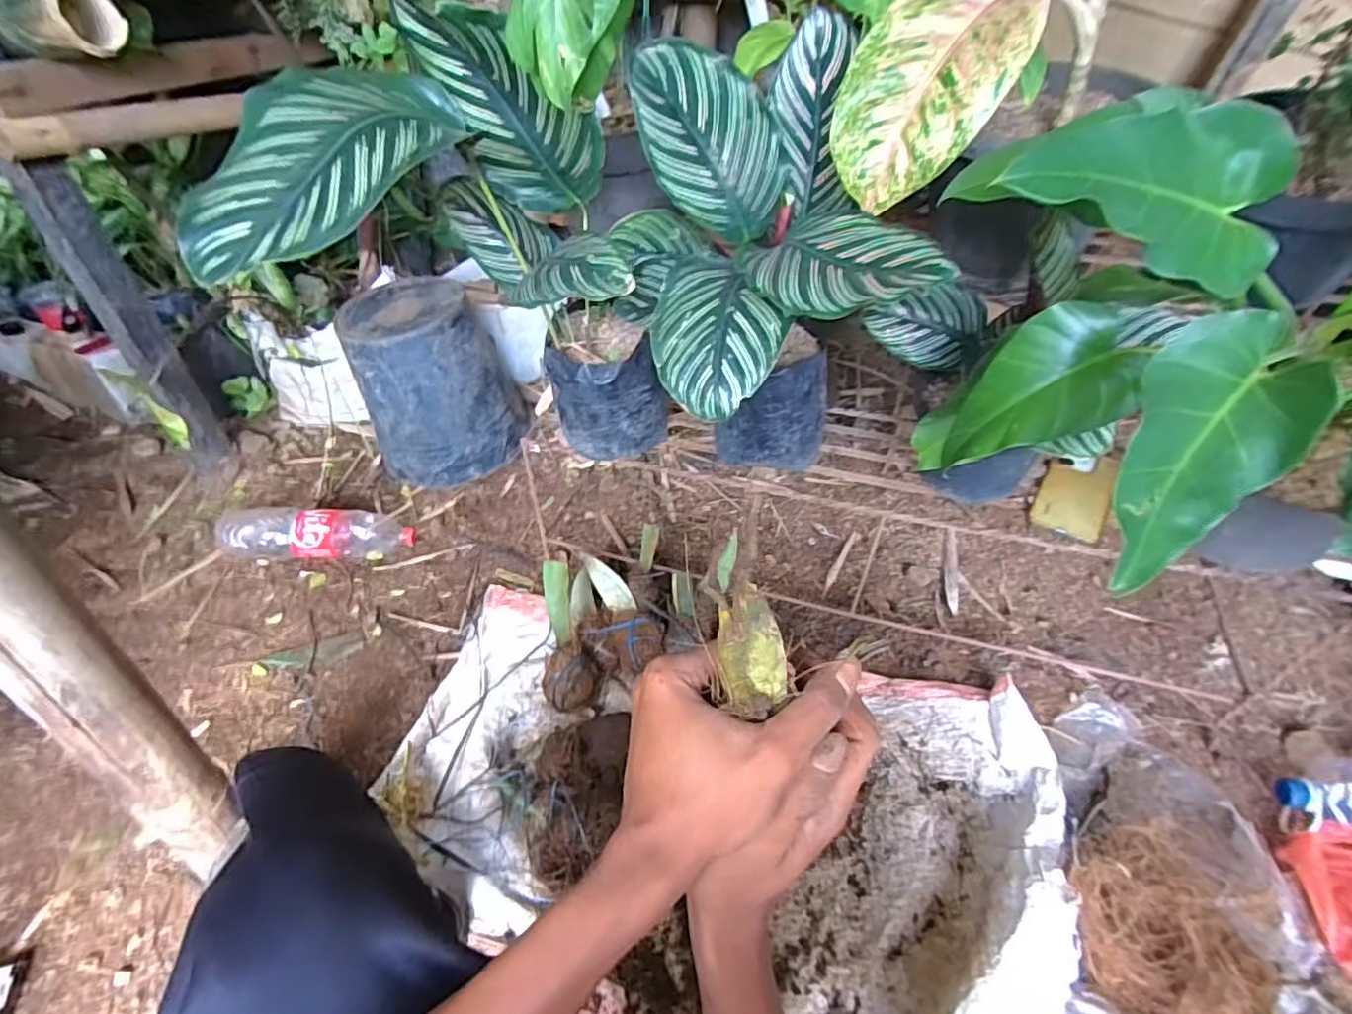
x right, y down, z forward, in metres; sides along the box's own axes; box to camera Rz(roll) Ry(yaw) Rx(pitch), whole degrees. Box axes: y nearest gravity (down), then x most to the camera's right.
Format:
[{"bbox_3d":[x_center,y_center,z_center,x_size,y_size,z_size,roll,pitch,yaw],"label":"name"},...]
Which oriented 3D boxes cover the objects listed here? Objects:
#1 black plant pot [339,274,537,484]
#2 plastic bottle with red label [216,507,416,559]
[{"bbox_3d":[-0.455,-0.243,1.244,0.290,0.314,0.275,3,43,-2],"label":"black plant pot"},{"bbox_3d":[-0.633,0.046,1.120,0.328,0.075,0.089,0,43,-5],"label":"plastic bottle with red label"}]

